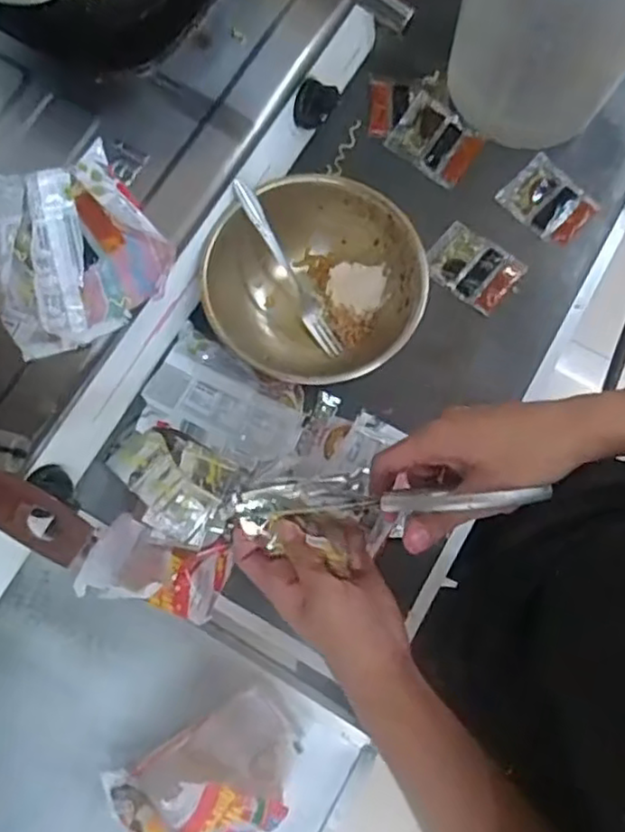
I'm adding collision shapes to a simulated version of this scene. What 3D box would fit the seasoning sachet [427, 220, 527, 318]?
[{"bbox_3d":[0.159,-0.148,0.661,0.085,0.007,0.064,38,79,7],"label":"seasoning sachet"}]

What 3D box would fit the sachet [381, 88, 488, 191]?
[{"bbox_3d":[0.127,-0.287,0.690,0.086,0.005,0.070,36,79,6],"label":"sachet"}]

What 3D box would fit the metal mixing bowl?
[{"bbox_3d":[0.000,-0.114,0.607,0.181,0.081,0.185,0,78,-1],"label":"metal mixing bowl"}]

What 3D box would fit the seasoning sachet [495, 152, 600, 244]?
[{"bbox_3d":[0.240,-0.219,0.676,0.084,0.005,0.067,44,80,8],"label":"seasoning sachet"}]

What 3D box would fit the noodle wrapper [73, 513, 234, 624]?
[{"bbox_3d":[-0.132,0.125,0.563,0.116,0.060,0.078,13,78,1],"label":"noodle wrapper"}]

